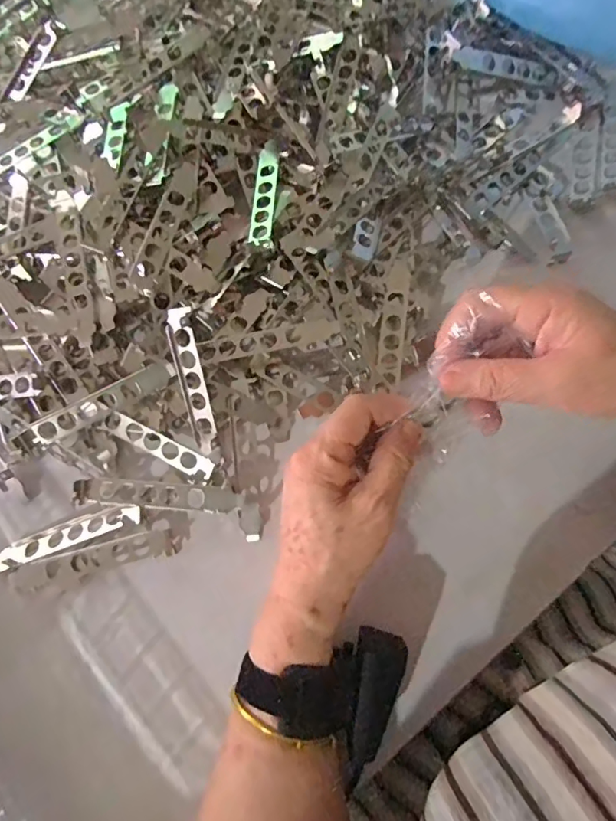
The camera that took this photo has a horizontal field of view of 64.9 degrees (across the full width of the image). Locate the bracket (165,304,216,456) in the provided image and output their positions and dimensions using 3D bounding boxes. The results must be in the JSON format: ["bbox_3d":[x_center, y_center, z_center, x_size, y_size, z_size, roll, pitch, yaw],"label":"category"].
[{"bbox_3d":[-0.083,-0.019,0.346,0.020,0.016,0.106,-11,107,-2],"label":"bracket"}]

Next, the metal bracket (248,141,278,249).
[{"bbox_3d":[-0.035,-0.173,0.386,0.018,0.011,0.124,0,62,1],"label":"metal bracket"}]

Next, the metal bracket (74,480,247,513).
[{"bbox_3d":[-0.107,0.063,0.354,0.120,0.023,0.019,3,75,2],"label":"metal bracket"}]

